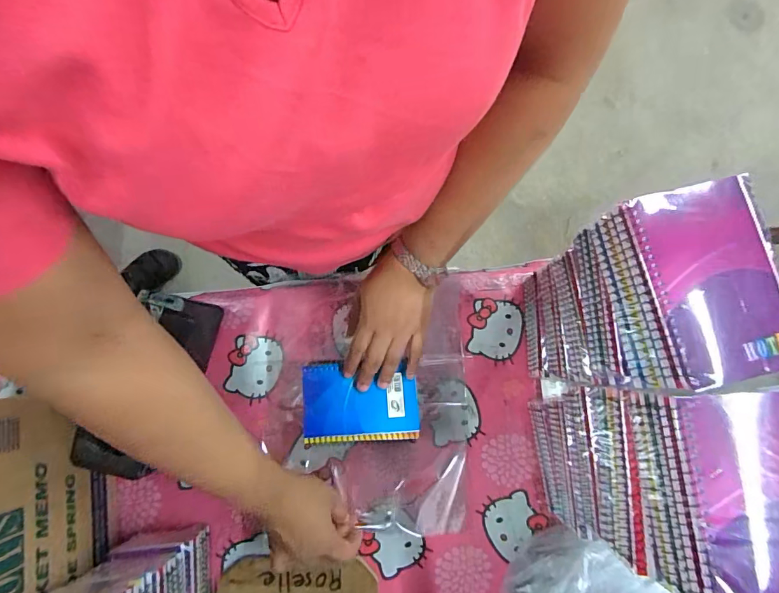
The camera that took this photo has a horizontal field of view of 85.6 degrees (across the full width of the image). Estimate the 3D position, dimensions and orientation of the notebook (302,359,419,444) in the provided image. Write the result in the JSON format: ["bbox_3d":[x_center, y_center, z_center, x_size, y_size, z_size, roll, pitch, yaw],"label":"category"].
[{"bbox_3d":[-0.034,0.121,0.486,0.130,0.008,0.088,-2,79,0],"label":"notebook"}]

